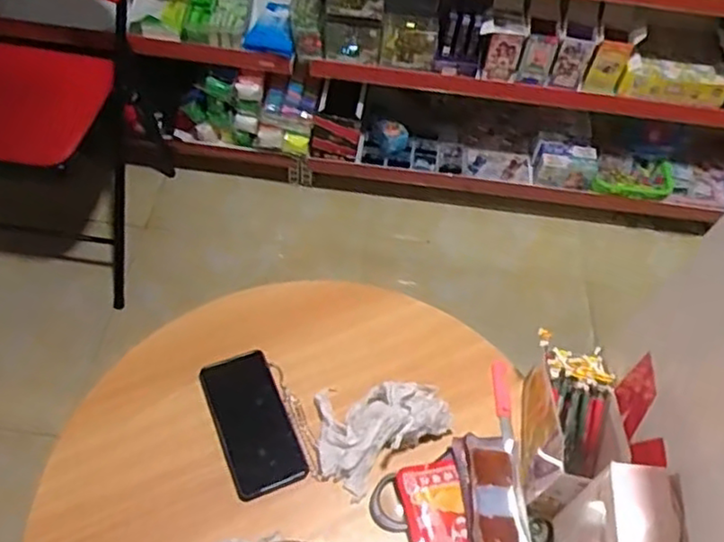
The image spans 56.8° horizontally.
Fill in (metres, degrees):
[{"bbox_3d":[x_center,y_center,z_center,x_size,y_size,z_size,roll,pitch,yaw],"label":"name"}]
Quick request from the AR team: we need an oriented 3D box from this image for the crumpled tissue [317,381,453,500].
[{"bbox_3d":[0.027,0.176,0.739,0.149,0.053,0.118,-4,55,-8],"label":"crumpled tissue"}]

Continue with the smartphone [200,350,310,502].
[{"bbox_3d":[-0.123,0.169,0.757,0.079,0.011,0.164,-17,58,-16],"label":"smartphone"}]

